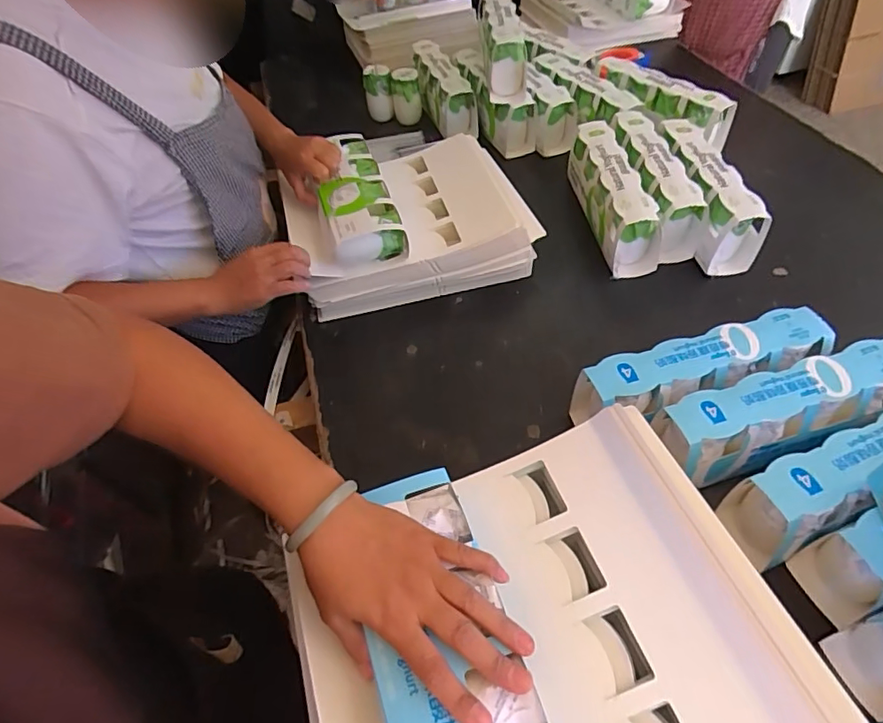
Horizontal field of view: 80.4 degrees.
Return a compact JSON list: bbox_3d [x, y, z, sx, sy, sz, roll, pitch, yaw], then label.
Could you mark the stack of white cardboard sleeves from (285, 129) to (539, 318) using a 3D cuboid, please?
[{"bbox_3d":[-0.052,-0.224,0.830,0.343,0.110,0.286,-12,52,-5],"label":"stack of white cardboard sleeves"}]

